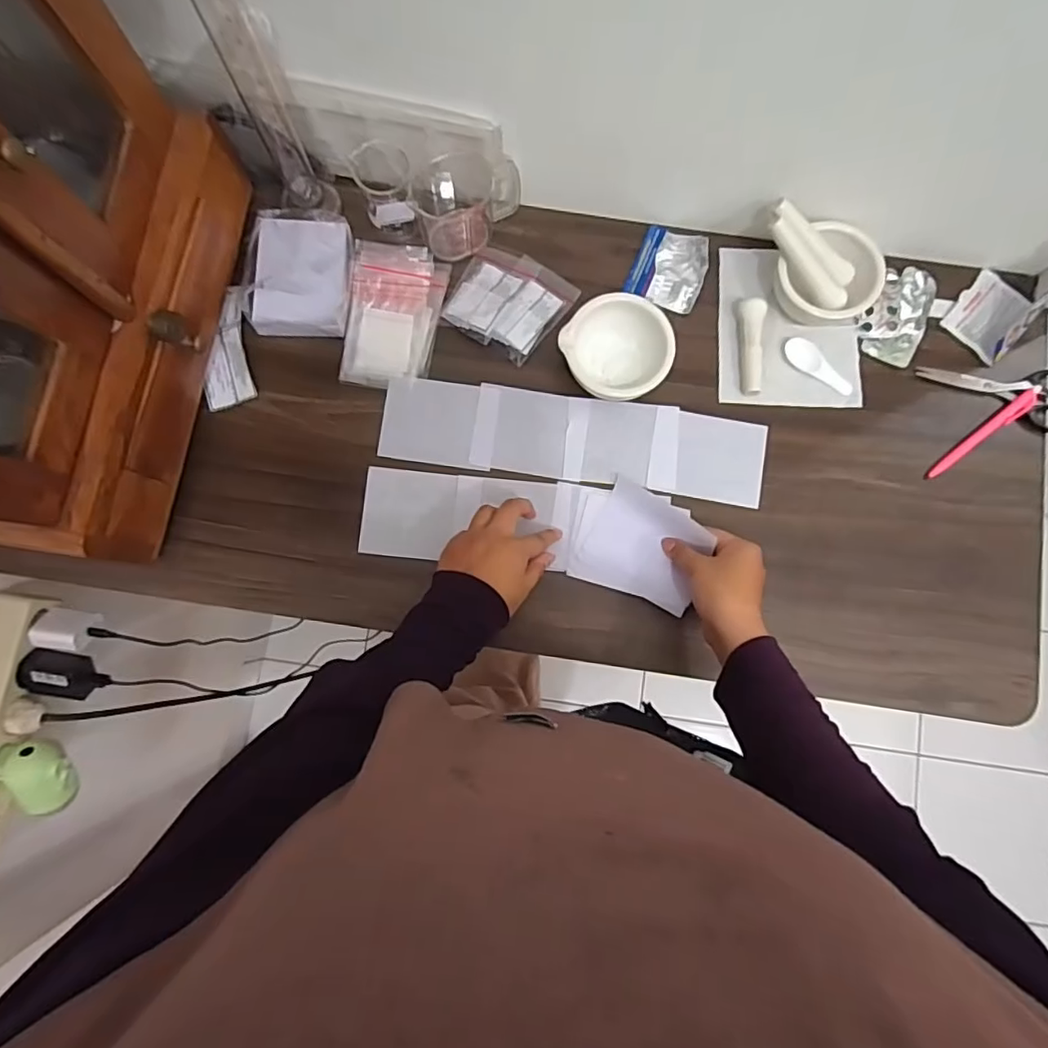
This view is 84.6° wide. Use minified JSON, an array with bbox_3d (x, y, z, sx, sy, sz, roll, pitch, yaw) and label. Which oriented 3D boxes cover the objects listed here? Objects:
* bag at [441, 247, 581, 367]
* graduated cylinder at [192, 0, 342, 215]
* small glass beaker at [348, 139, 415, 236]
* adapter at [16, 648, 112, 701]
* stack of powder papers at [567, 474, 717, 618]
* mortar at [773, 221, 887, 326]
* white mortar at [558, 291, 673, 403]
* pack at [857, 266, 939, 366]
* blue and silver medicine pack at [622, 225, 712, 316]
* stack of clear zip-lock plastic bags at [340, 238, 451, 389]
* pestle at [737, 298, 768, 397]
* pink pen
[{"bbox_3d":[-0.016,-0.222,0.568,0.108,0.021,0.102,29,85,4],"label":"bag"},{"bbox_3d":[-0.218,-0.357,0.463,0.049,0.261,0.056,-30,84,-3],"label":"graduated cylinder"},{"bbox_3d":[-0.131,-0.322,0.556,0.049,0.068,0.051,-15,84,-1],"label":"small glass beaker"},{"bbox_3d":[-0.468,0.158,0.591,0.074,0.038,0.046,12,82,1],"label":"adapter"},{"bbox_3d":[0.105,0.014,0.536,0.117,0.033,0.102,20,84,3],"label":"stack of powder papers"},{"bbox_3d":[0.293,-0.235,0.549,0.090,0.056,0.077,40,85,5],"label":"mortar"},{"bbox_3d":[0.086,-0.162,0.546,0.101,0.056,0.086,3,84,1],"label":"white mortar"},{"bbox_3d":[0.373,-0.210,0.573,0.061,0.012,0.098,25,84,3],"label":"pack"},{"bbox_3d":[0.148,-0.261,0.578,0.069,0.019,0.077,19,84,3],"label":"blue and silver medicine pack"},{"bbox_3d":[-0.129,-0.205,0.565,0.087,0.026,0.134,7,84,1],"label":"stack of clear zip-lock plastic bags"},{"bbox_3d":[0.222,-0.173,0.564,0.023,0.020,0.091,3,84,1],"label":"pestle"},{"bbox_3d":[0.449,-0.090,0.561,0.142,0.009,0.017,-37,85,-3],"label":"pink pen"}]

